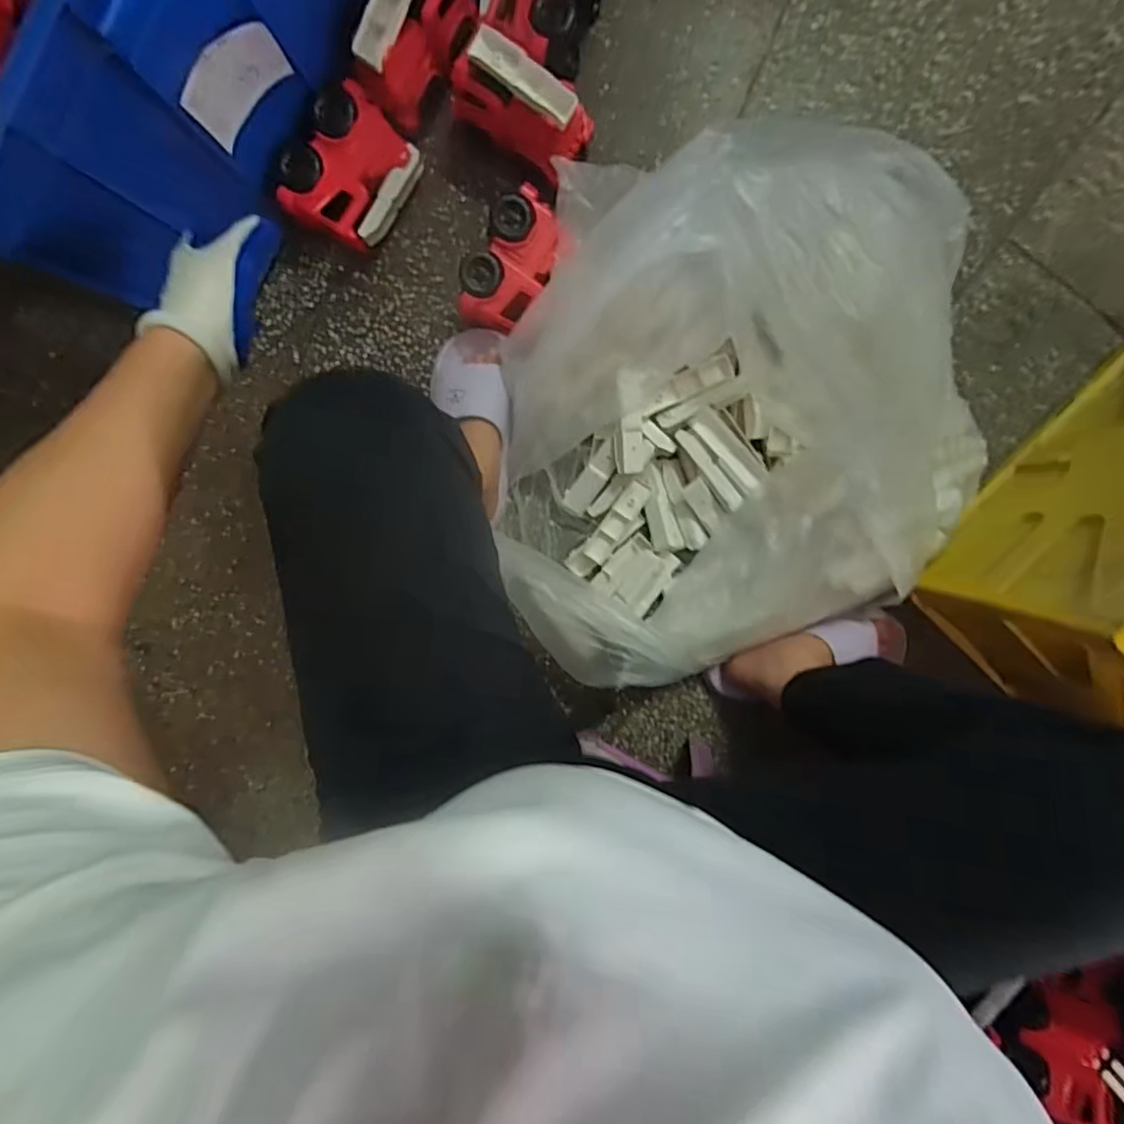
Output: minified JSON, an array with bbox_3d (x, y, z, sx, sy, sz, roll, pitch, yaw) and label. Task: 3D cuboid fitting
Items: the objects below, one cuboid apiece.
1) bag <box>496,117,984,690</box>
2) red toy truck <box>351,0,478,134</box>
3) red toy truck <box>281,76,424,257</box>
[{"bbox_3d":[0.185,-0.141,0.645,0.525,0.208,0.569,-1,97,3],"label":"bag"},{"bbox_3d":[-0.159,-0.566,0.640,0.062,0.100,0.147,35,97,-2],"label":"red toy truck"},{"bbox_3d":[-0.245,-0.444,0.691,0.112,0.086,0.150,38,96,-4],"label":"red toy truck"}]

